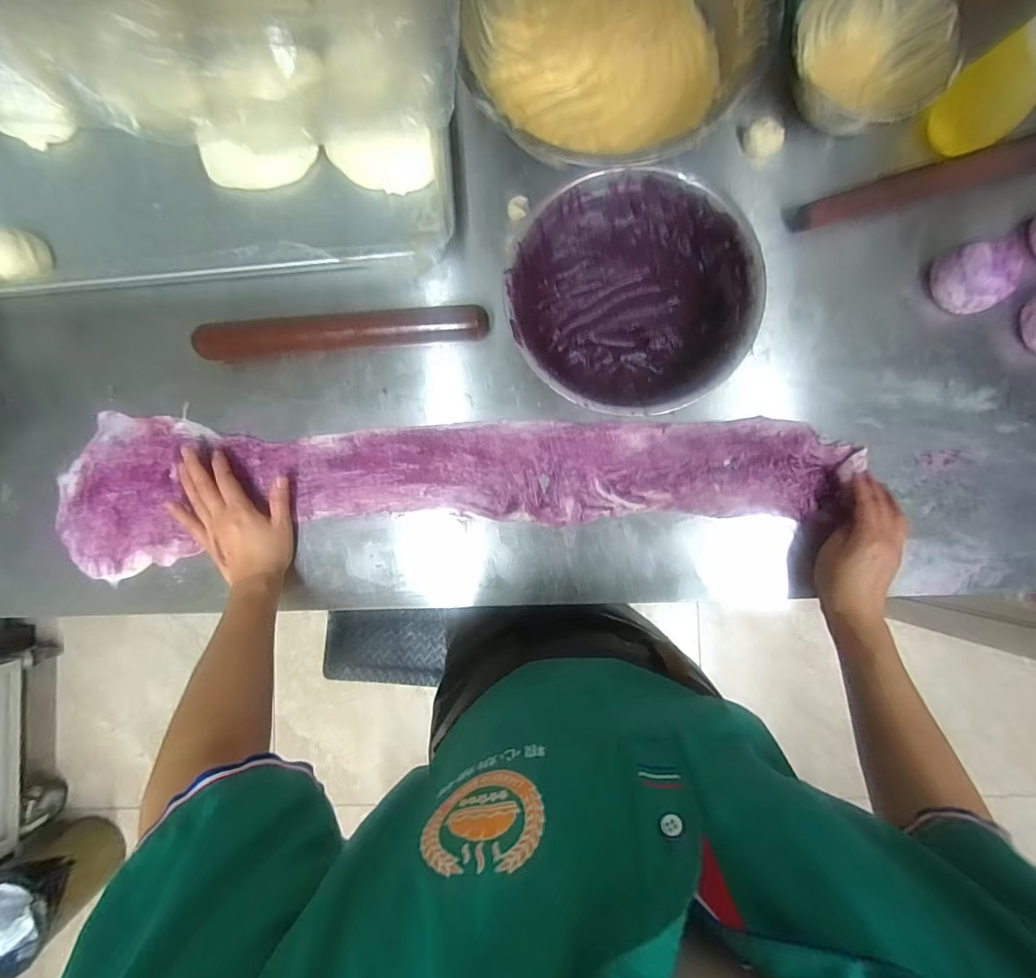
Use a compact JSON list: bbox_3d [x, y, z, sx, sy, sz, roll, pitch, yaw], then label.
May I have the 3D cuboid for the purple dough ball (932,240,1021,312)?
[{"bbox_3d":[0.493,-0.229,0.525,0.064,0.041,0.072,-27,87,1],"label":"purple dough ball"}]

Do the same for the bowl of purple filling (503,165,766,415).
[{"bbox_3d":[0.117,-0.197,0.516,0.241,0.075,0.239,0,88,2],"label":"bowl of purple filling"}]

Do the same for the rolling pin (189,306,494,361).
[{"bbox_3d":[-0.199,-0.172,0.544,0.325,0.041,0.034,-2,87,2],"label":"rolling pin"}]

